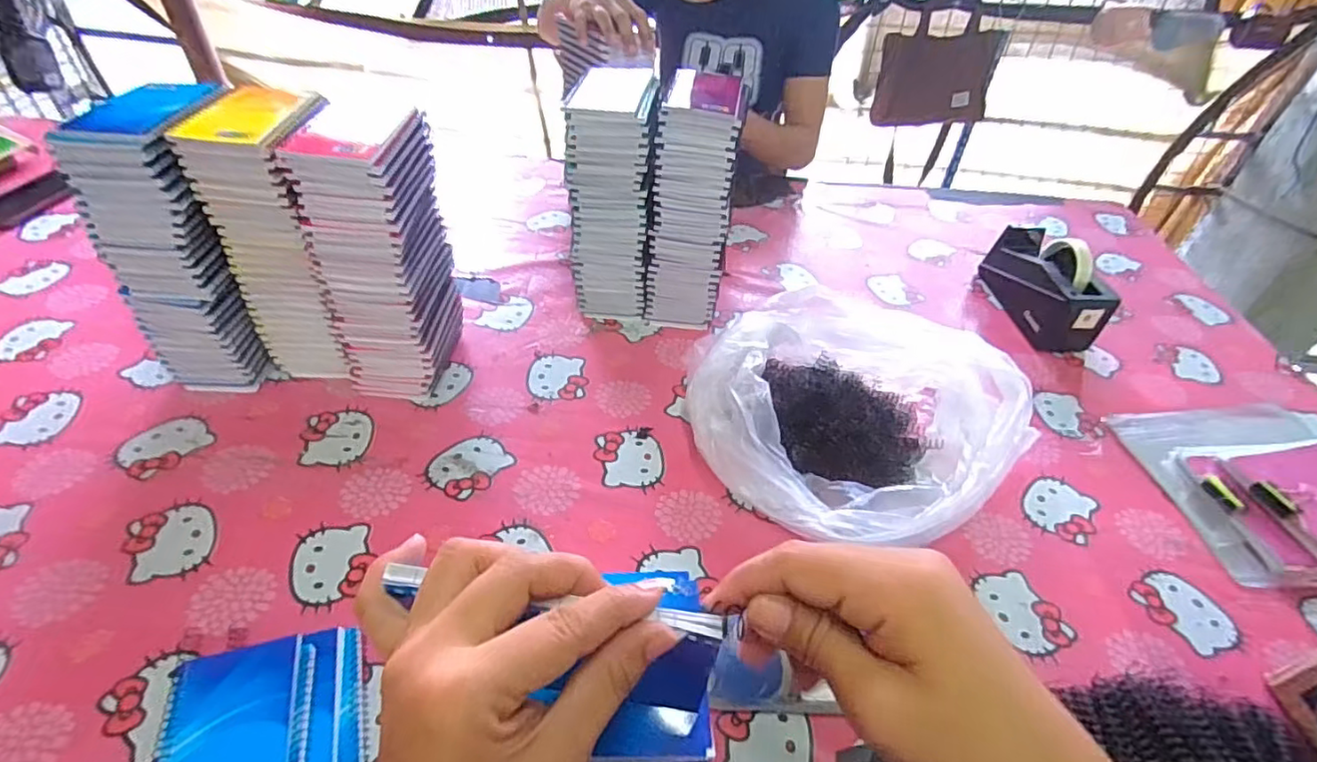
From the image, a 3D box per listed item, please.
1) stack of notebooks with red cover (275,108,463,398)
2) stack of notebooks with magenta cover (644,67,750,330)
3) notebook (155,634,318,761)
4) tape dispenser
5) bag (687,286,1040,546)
[{"bbox_3d":[-0.295,-0.126,0.673,0.097,0.283,0.132,4,43,0],"label":"stack of notebooks with red cover"},{"bbox_3d":[0.047,-0.231,0.797,0.095,0.303,0.138,8,43,4],"label":"stack of notebooks with magenta cover"},{"bbox_3d":[-0.301,0.255,0.438,0.092,0.013,0.143,-6,43,-18],"label":"notebook"},{"bbox_3d":[0.548,-0.143,0.886,0.069,0.115,0.215,-1,43,-7],"label":"tape dispenser"},{"bbox_3d":[0.198,0.034,0.675,0.326,0.100,0.295,33,50,28],"label":"bag"}]

